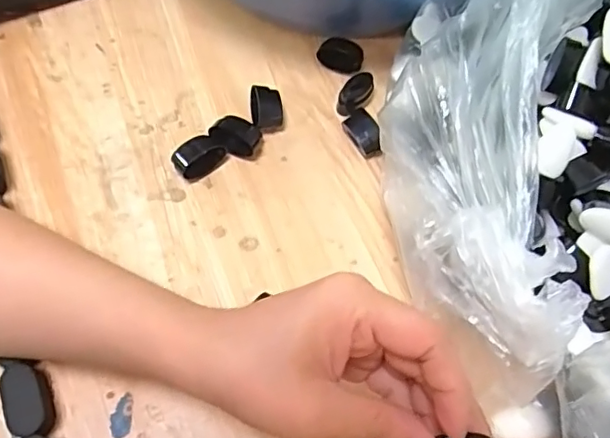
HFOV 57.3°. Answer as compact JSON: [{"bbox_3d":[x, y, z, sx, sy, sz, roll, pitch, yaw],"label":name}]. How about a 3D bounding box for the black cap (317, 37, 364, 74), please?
[{"bbox_3d":[0.027,-0.124,0.420,0.034,0.011,0.023,10,64,-1],"label":"black cap"}]

